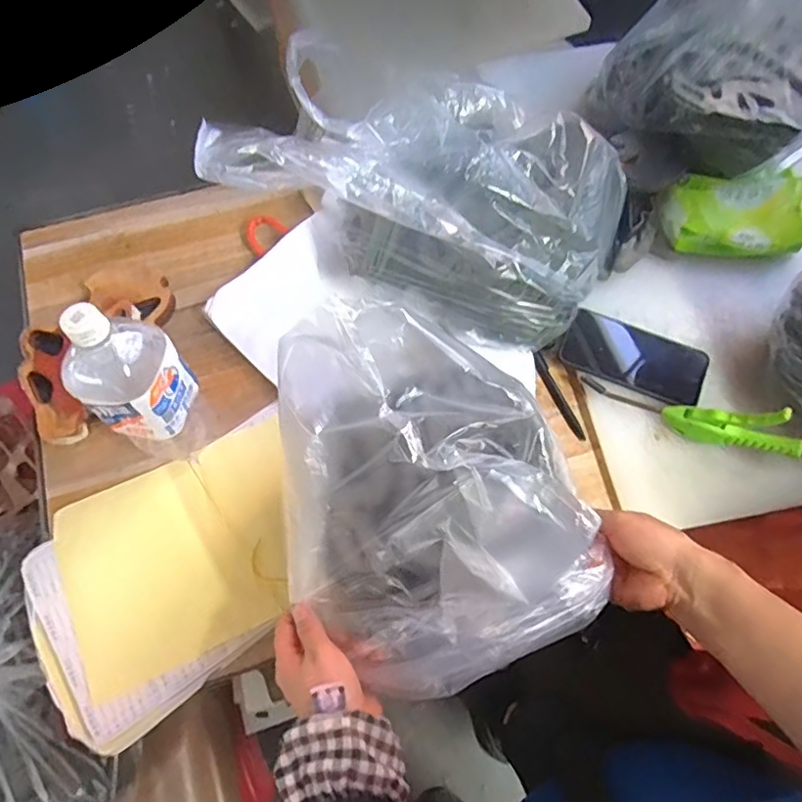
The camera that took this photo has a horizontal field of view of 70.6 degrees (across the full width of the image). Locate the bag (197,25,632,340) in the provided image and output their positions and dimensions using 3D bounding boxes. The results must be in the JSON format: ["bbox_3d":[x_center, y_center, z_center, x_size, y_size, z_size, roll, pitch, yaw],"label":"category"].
[{"bbox_3d":[0.041,-0.227,0.606,0.407,0.172,0.226,20,71,8],"label":"bag"}]

